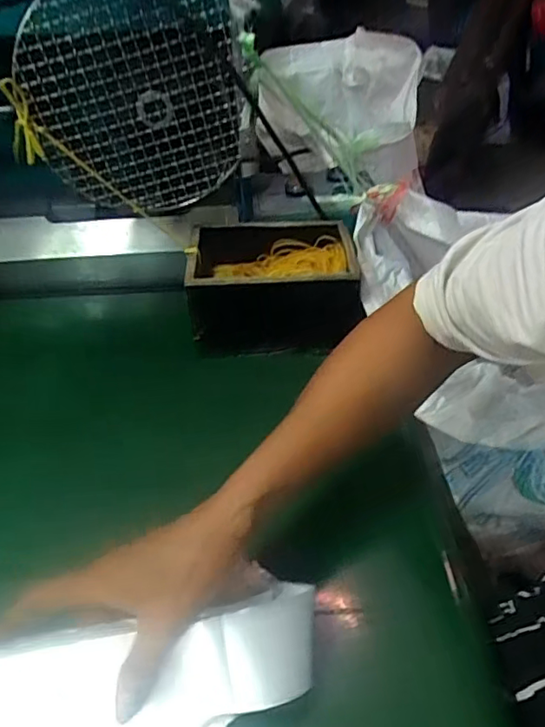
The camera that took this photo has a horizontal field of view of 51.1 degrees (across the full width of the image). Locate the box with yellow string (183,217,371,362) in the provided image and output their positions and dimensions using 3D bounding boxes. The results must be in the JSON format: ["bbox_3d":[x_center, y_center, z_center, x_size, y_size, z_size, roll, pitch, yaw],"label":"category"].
[{"bbox_3d":[-0.001,-0.083,0.627,0.174,0.093,0.127,-5,41,-2],"label":"box with yellow string"}]

